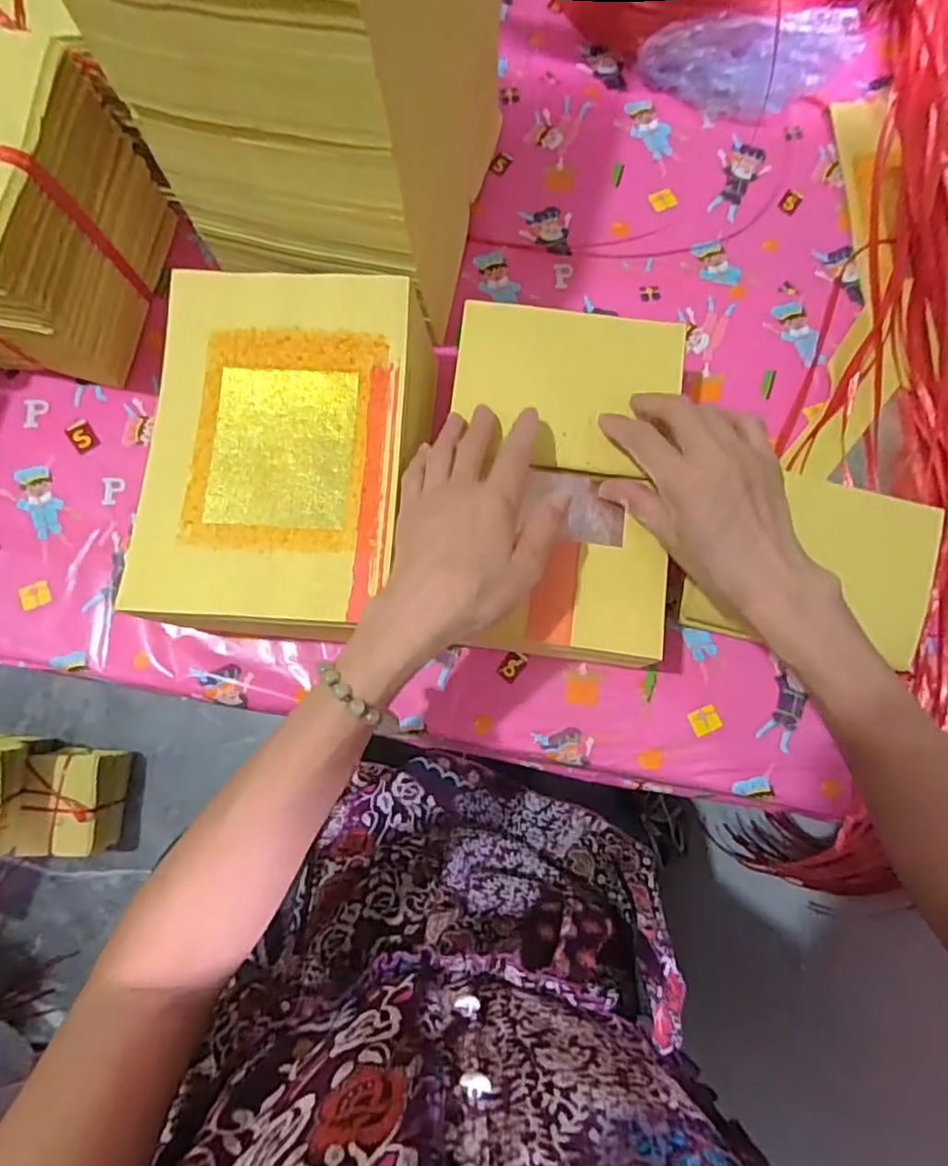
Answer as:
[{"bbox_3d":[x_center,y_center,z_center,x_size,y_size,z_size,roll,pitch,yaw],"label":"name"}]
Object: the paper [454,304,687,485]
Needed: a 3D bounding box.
[{"bbox_3d":[0.063,-0.133,0.421,0.150,0.010,0.113,9,79,1],"label":"paper"}]

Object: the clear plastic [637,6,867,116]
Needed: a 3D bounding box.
[{"bbox_3d":[0.241,-0.447,0.528,0.179,0.059,0.059,-8,79,-2],"label":"clear plastic"}]

